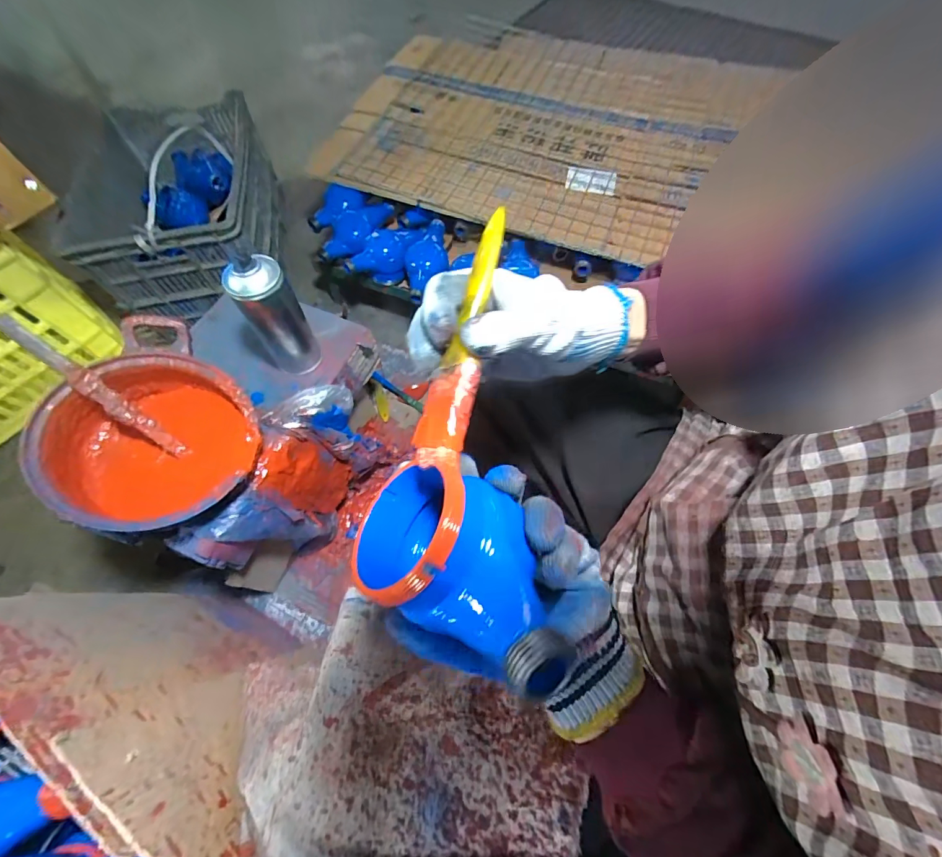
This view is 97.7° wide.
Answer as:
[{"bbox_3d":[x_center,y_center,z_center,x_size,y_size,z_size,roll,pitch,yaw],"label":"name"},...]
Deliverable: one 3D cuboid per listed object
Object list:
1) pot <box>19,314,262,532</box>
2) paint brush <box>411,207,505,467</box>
[{"bbox_3d":[-0.370,0.019,0.488,0.217,0.135,0.217,8,65,-17],"label":"pot"},{"bbox_3d":[-0.004,-0.057,0.245,0.030,0.020,0.163,11,75,6],"label":"paint brush"}]

